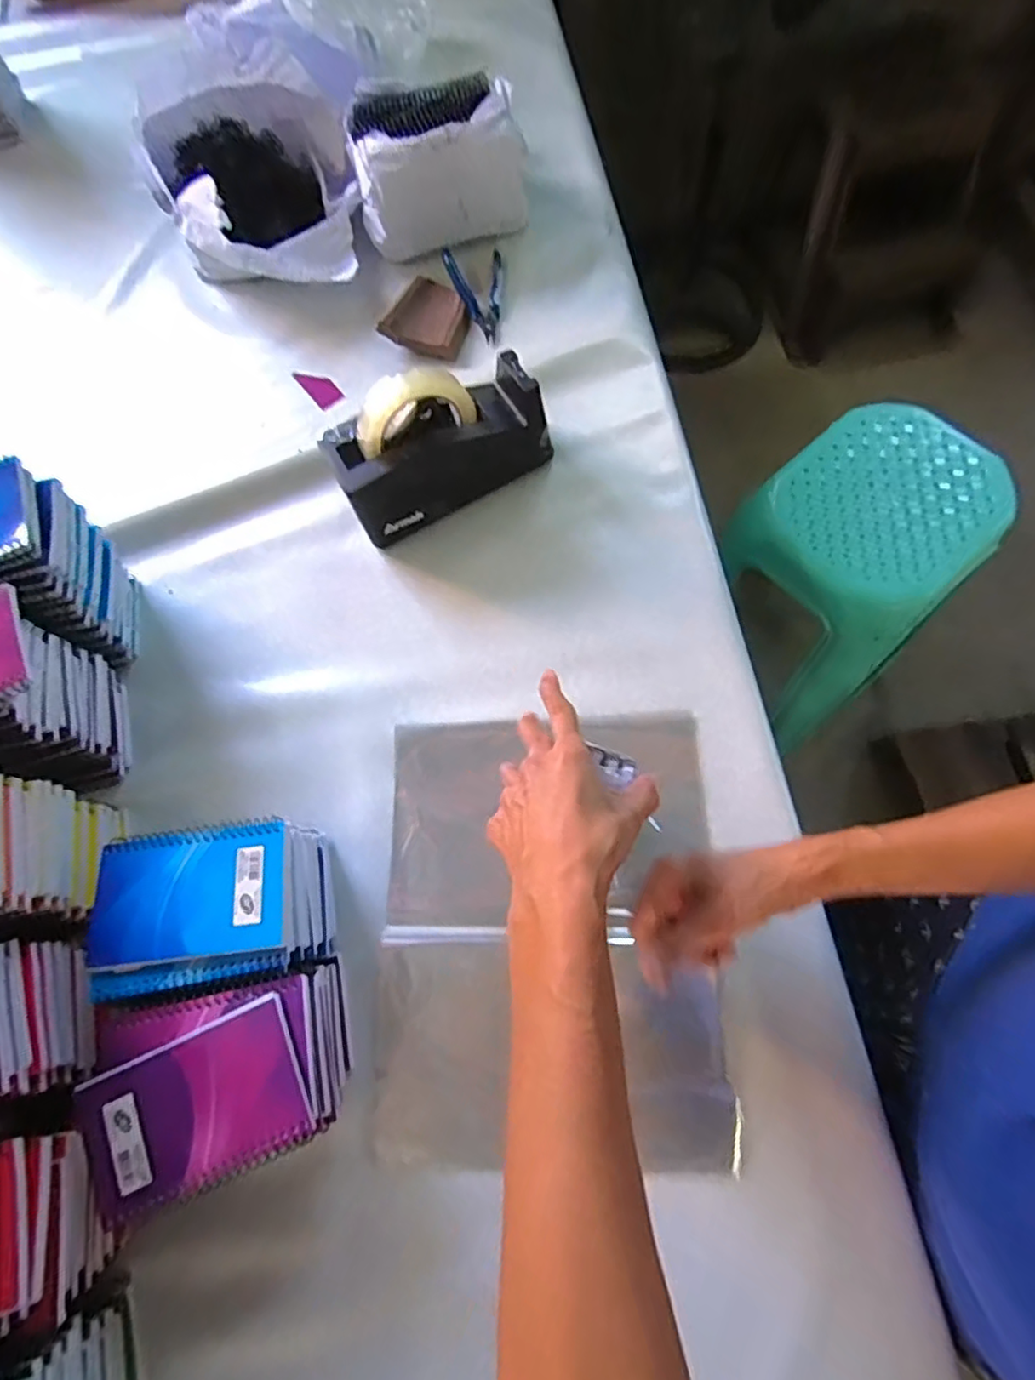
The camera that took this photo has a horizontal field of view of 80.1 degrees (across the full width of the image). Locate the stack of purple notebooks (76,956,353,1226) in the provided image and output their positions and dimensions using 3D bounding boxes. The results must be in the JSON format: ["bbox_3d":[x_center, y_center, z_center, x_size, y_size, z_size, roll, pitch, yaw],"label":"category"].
[{"bbox_3d":[-0.191,0.262,0.417,0.149,0.093,0.113,-13,70,0],"label":"stack of purple notebooks"}]

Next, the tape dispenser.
[{"bbox_3d":[-0.072,-0.229,0.564,0.196,0.125,0.077,-29,70,-6],"label":"tape dispenser"}]

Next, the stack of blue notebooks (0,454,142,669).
[{"bbox_3d":[-0.421,-0.088,0.525,0.134,0.165,0.109,-17,69,-2],"label":"stack of blue notebooks"}]

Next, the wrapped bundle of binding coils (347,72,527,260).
[{"bbox_3d":[-0.087,-0.578,0.689,0.183,0.110,0.120,-10,70,1],"label":"wrapped bundle of binding coils"}]

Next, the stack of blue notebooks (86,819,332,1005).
[{"bbox_3d":[-0.216,0.159,0.456,0.139,0.093,0.108,-12,70,0],"label":"stack of blue notebooks"}]

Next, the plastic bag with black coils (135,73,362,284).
[{"bbox_3d":[-0.282,-0.552,0.679,0.217,0.103,0.215,-23,70,-4],"label":"plastic bag with black coils"}]

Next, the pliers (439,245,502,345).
[{"bbox_3d":[-0.040,-0.447,0.685,0.066,0.020,0.121,-13,72,-4],"label":"pliers"}]

